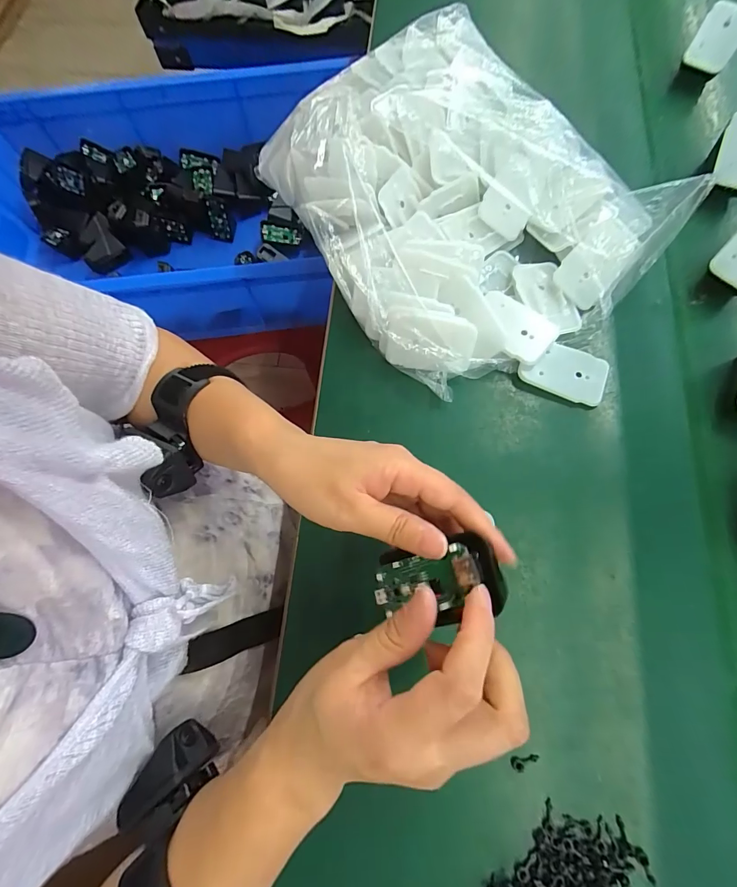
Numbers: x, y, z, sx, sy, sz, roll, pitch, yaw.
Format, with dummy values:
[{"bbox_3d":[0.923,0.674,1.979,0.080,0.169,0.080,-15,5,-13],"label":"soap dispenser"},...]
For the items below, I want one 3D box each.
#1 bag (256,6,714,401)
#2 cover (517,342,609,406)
[{"bbox_3d":[0.074,-0.218,0.345,0.250,0.065,0.330,-27,75,-6],"label":"bag"},{"bbox_3d":[0.158,-0.059,0.317,0.066,0.006,0.040,21,76,7],"label":"cover"}]

